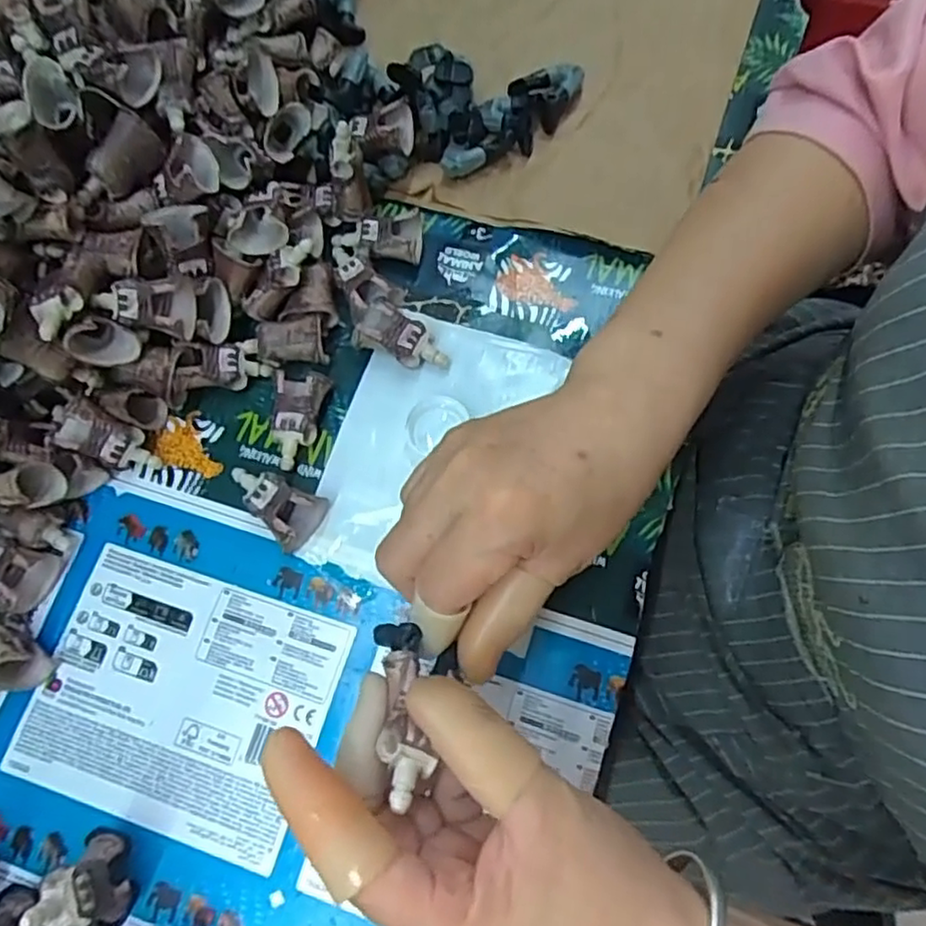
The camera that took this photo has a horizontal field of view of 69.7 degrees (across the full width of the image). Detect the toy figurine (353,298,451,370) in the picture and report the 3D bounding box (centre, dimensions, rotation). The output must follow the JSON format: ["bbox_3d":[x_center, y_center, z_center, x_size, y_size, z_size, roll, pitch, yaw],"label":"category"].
[{"bbox_3d":[-0.031,-0.063,0.344,0.049,0.018,0.025,26,76,9],"label":"toy figurine"}]

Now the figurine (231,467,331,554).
[{"bbox_3d":[-0.094,0.022,0.324,0.049,0.017,0.029,23,75,9],"label":"figurine"}]

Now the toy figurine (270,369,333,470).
[{"bbox_3d":[-0.085,-0.022,0.335,0.027,0.018,0.047,12,74,6],"label":"toy figurine"}]

